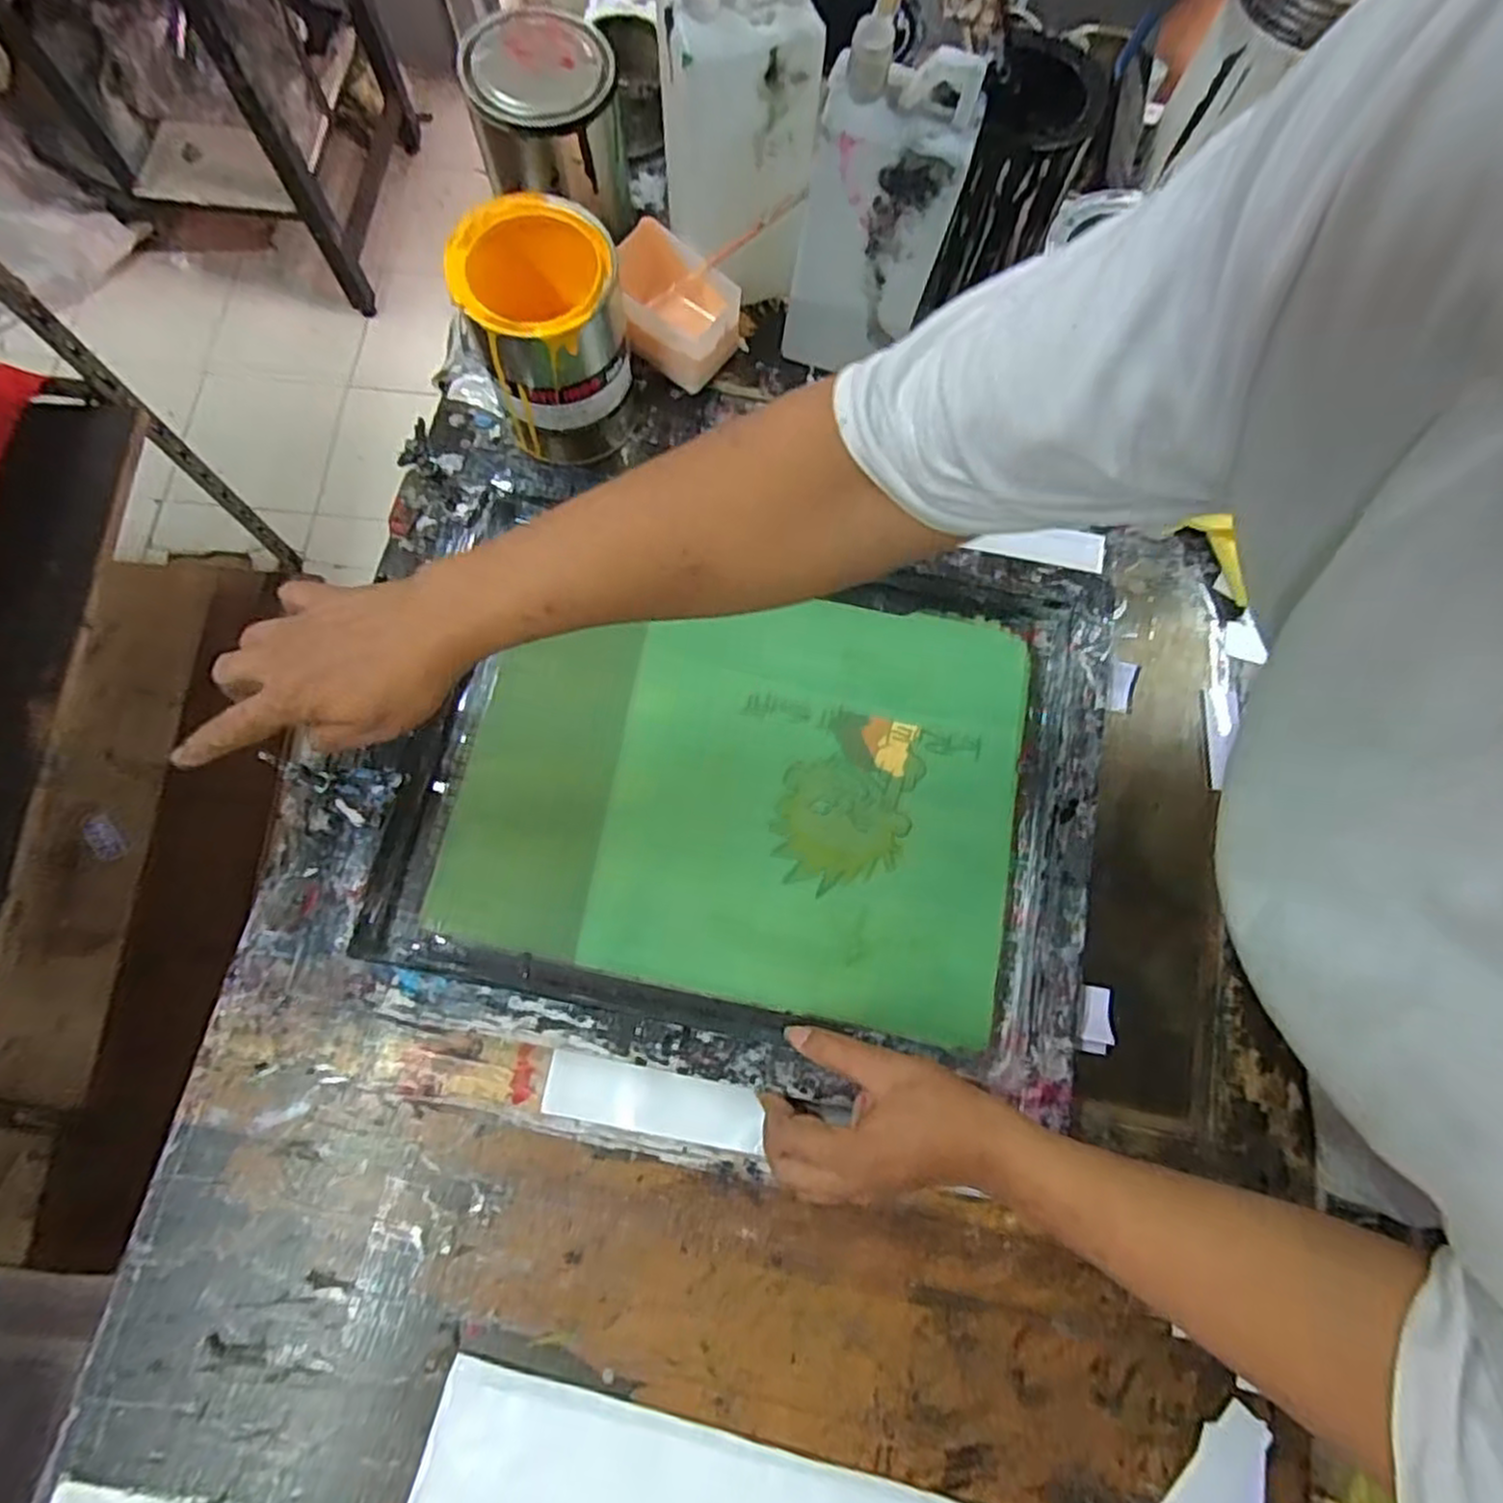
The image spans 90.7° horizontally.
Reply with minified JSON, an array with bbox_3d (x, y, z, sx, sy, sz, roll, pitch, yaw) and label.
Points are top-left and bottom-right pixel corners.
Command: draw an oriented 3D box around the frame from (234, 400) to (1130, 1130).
[{"bbox_3d":[-0.034,0.011,0.537,0.551,0.058,0.406,11,73,2],"label":"frame"}]

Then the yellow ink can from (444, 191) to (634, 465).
[{"bbox_3d":[-0.144,-0.299,0.539,0.102,0.140,0.117,-28,79,-9],"label":"yellow ink can"}]

